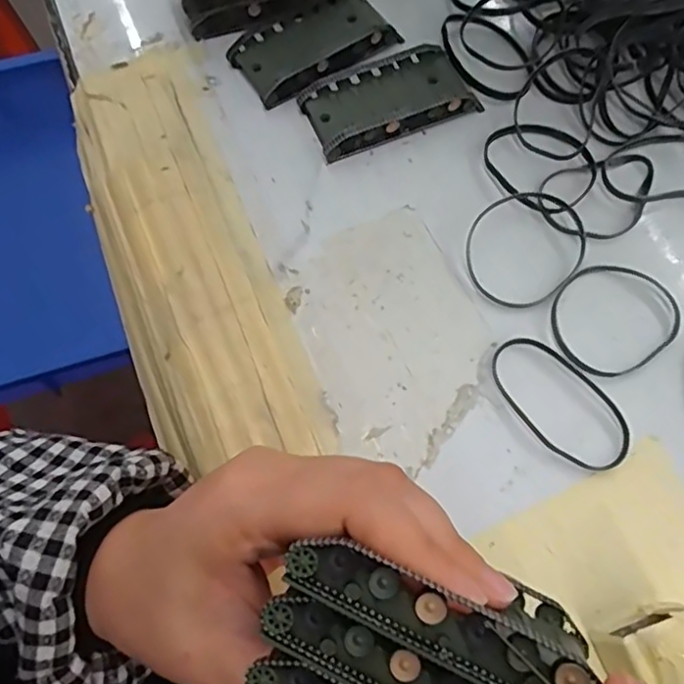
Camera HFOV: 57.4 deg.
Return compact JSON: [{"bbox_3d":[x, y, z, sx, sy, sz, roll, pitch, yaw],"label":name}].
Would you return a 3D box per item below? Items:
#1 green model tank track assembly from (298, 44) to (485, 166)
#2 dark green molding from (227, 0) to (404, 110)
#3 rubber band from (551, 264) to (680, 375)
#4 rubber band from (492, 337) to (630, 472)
[{"bbox_3d":[0.026,-0.137,0.353,0.092,0.018,0.045,-20,69,-8],"label":"green model tank track assembly"},{"bbox_3d":[-0.015,-0.174,0.368,0.090,0.017,0.052,-32,72,-12],"label":"dark green molding"},{"bbox_3d":[0.134,-0.013,0.307,0.064,0.004,0.054,-35,72,-13],"label":"rubber band"},{"bbox_3d":[0.103,0.027,0.293,0.039,0.004,0.073,-36,72,-13],"label":"rubber band"}]

